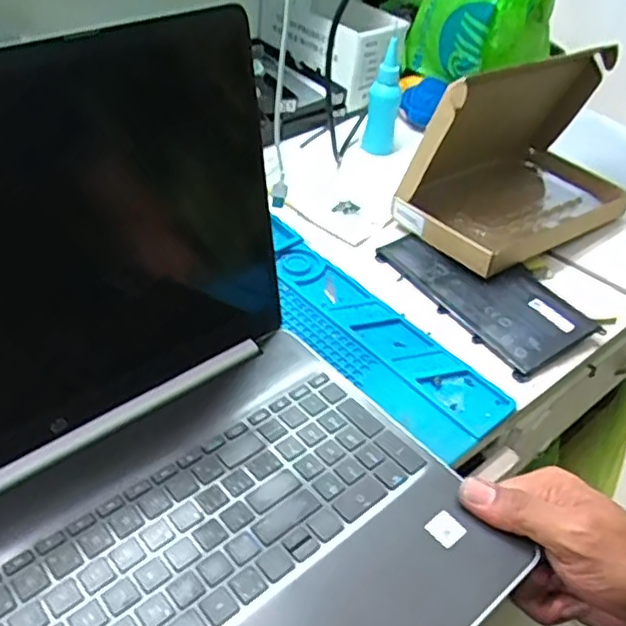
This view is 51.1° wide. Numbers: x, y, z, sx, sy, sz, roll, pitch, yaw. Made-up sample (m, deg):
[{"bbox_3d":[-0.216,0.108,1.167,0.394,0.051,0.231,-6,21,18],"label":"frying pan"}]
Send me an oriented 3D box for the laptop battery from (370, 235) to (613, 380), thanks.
[{"bbox_3d":[0.146,-0.022,0.563,0.089,0.014,0.179,-20,49,-25],"label":"laptop battery"}]

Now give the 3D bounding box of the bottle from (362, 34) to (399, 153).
[{"bbox_3d":[0.079,-0.239,0.728,0.035,0.116,0.035,9,43,3],"label":"bottle"}]

